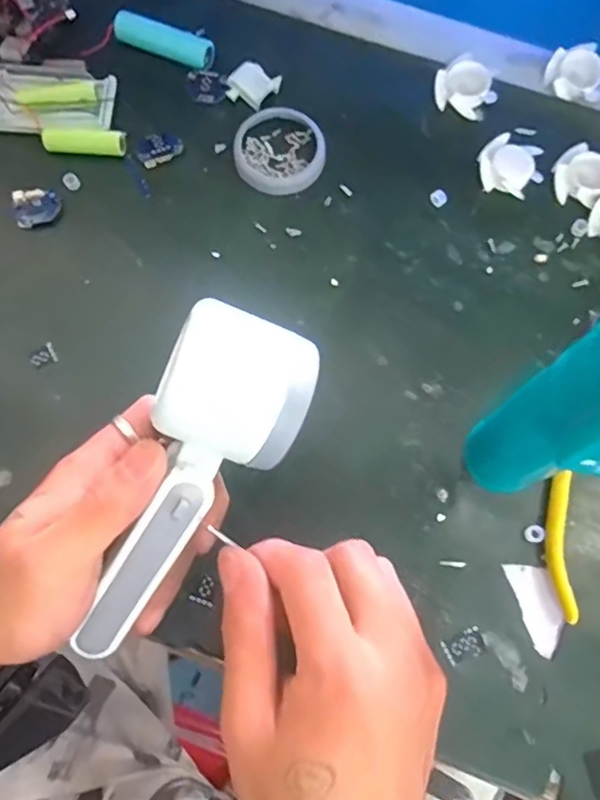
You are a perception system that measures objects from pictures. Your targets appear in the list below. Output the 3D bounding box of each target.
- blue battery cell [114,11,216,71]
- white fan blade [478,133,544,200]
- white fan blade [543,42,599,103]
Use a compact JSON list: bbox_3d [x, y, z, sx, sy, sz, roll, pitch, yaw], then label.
[{"bbox_3d":[-0.091,-0.240,0.409,0.068,0.014,0.018,20,75,5],"label":"blue battery cell"},{"bbox_3d":[0.134,-0.149,0.390,0.039,0.012,0.037,0,74,-1],"label":"white fan blade"},{"bbox_3d":[0.183,-0.218,0.406,0.036,0.010,0.035,14,76,3],"label":"white fan blade"}]

